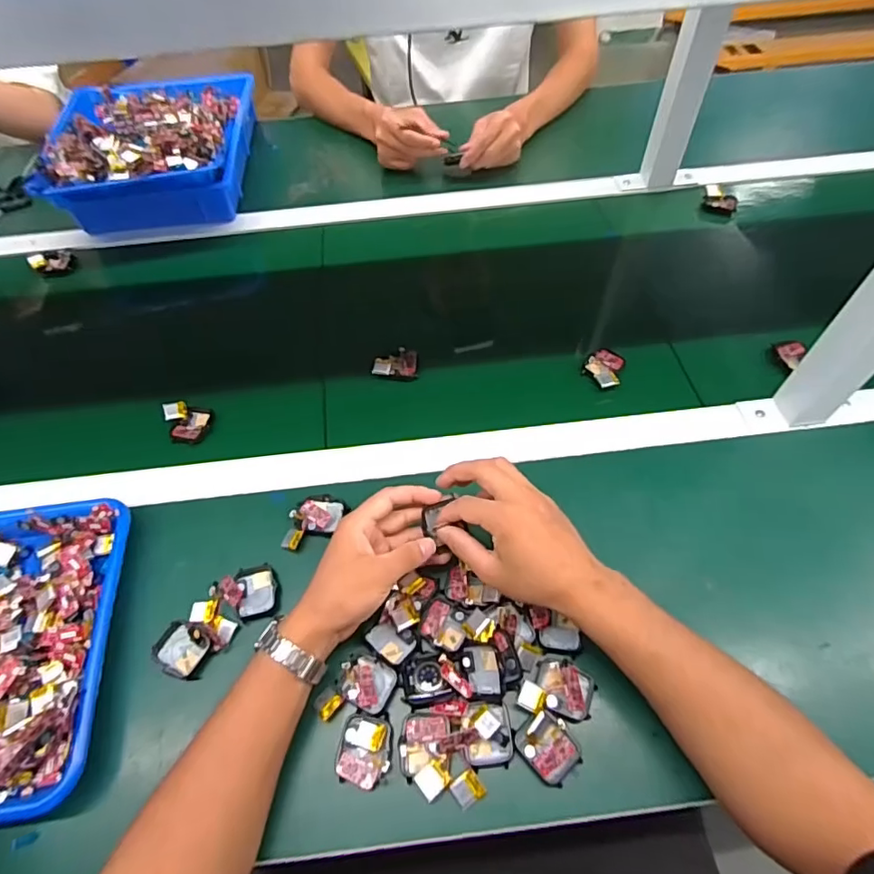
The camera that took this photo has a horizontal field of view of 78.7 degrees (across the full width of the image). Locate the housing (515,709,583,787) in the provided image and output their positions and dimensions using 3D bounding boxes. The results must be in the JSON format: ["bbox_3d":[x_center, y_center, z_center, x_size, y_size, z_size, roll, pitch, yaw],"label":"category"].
[{"bbox_3d":[0.085,0.234,0.404,0.038,0.017,0.045,-36,62,-19],"label":"housing"}]

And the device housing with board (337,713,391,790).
[{"bbox_3d":[-0.056,0.239,0.408,0.039,0.008,0.048,1,57,4],"label":"device housing with board"}]

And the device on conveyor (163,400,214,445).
[{"bbox_3d":[-0.273,-0.018,0.581,0.047,0.021,0.045,1,57,4],"label":"device on conveyor"}]

